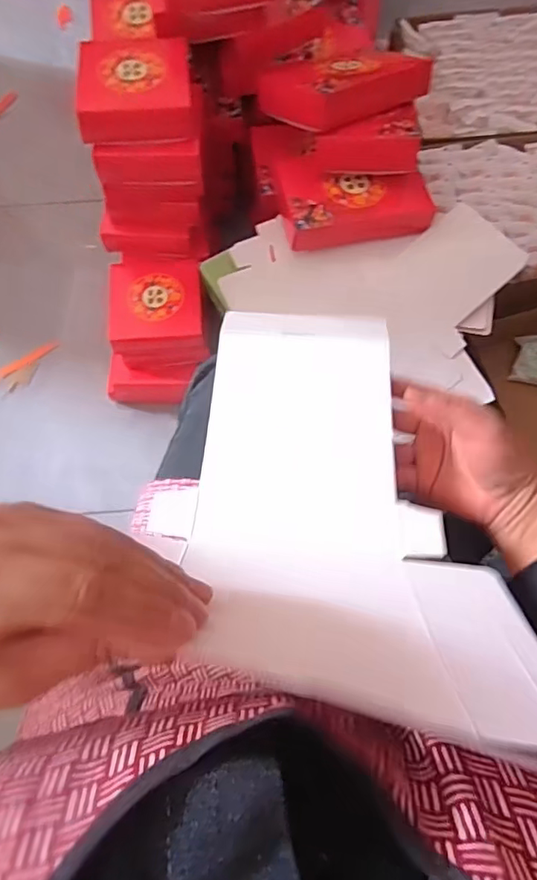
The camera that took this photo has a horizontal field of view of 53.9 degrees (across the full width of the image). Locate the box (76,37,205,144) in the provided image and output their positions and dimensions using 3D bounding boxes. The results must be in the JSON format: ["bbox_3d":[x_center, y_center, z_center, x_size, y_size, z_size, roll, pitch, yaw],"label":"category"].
[{"bbox_3d":[-0.157,-0.423,0.633,0.134,0.042,0.126,-7,73,-2],"label":"box"}]

